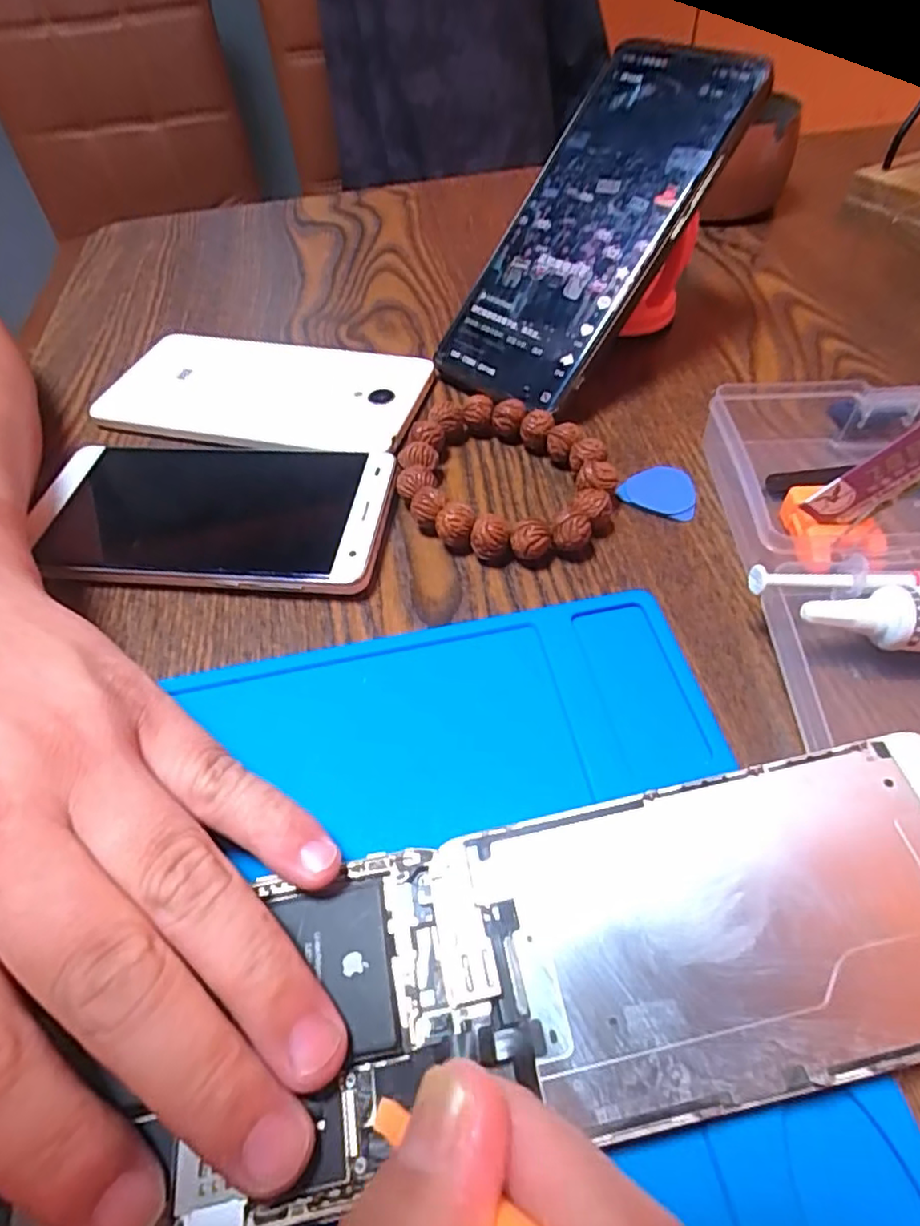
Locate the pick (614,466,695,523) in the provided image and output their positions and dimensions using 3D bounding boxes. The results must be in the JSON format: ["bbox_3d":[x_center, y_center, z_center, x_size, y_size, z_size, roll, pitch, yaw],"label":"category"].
[{"bbox_3d":[0.080,-0.049,0.249,0.029,0.004,0.025,26,59,21],"label":"pick"}]

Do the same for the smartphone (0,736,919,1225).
[{"bbox_3d":[0.001,0.086,0.141,0.259,0.011,0.064,-14,53,-3],"label":"smartphone"}]

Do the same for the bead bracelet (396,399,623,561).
[{"bbox_3d":[0.017,-0.053,0.248,0.084,0.016,0.076,16,55,15],"label":"bead bracelet"}]

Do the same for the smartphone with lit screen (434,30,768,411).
[{"bbox_3d":[0.057,-0.166,0.277,0.071,0.013,0.161,39,100,28],"label":"smartphone with lit screen"}]

